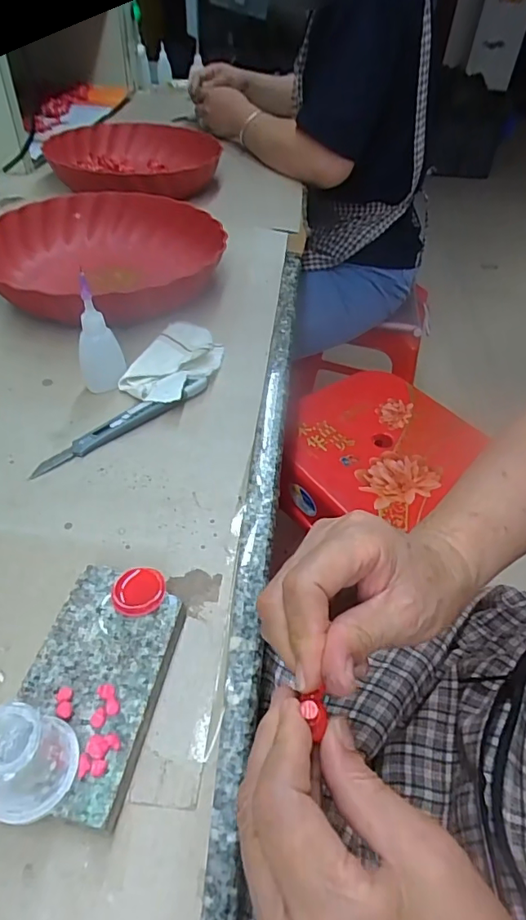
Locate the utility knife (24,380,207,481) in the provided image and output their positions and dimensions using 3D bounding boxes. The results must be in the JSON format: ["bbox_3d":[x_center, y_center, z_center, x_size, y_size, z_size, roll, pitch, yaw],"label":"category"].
[{"bbox_3d":[-0.104,-0.029,0.381,0.147,0.016,0.017,-28,54,-28],"label":"utility knife"}]

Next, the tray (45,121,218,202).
[{"bbox_3d":[-0.183,-0.425,0.722,0.227,0.049,0.258,1,45,-4],"label":"tray"}]

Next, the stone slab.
[{"bbox_3d":[-0.080,0.108,0.244,0.061,0.021,0.107,11,46,6],"label":"stone slab"}]

